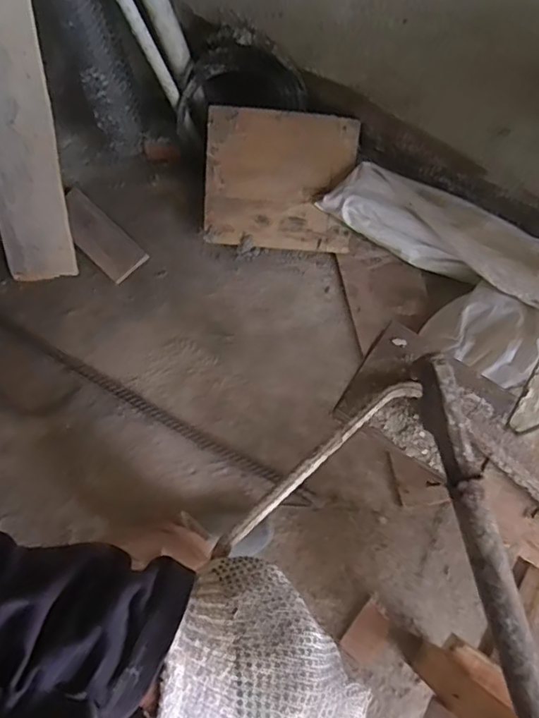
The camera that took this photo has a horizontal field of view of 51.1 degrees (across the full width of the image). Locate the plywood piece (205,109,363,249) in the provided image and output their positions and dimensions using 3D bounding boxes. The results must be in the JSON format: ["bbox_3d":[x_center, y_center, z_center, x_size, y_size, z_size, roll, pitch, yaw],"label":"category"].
[{"bbox_3d":[0.025,-0.450,1.432,0.372,0.021,0.326,4,98,-1],"label":"plywood piece"}]

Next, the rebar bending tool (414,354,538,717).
[{"bbox_3d":[0.169,0.295,0.264,0.023,0.020,0.628,-13,75,-4],"label":"rebar bending tool"}]

